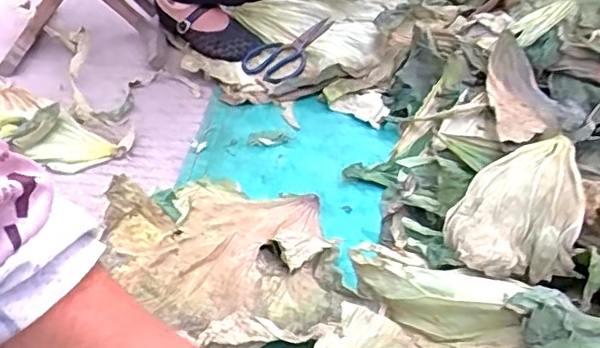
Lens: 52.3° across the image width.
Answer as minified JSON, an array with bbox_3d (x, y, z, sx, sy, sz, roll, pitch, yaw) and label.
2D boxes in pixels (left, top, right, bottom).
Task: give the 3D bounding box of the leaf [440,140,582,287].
[{"bbox_3d":[0.230,0.021,0.649,0.119,0.047,0.208,14,37,17],"label":"leaf"}]

